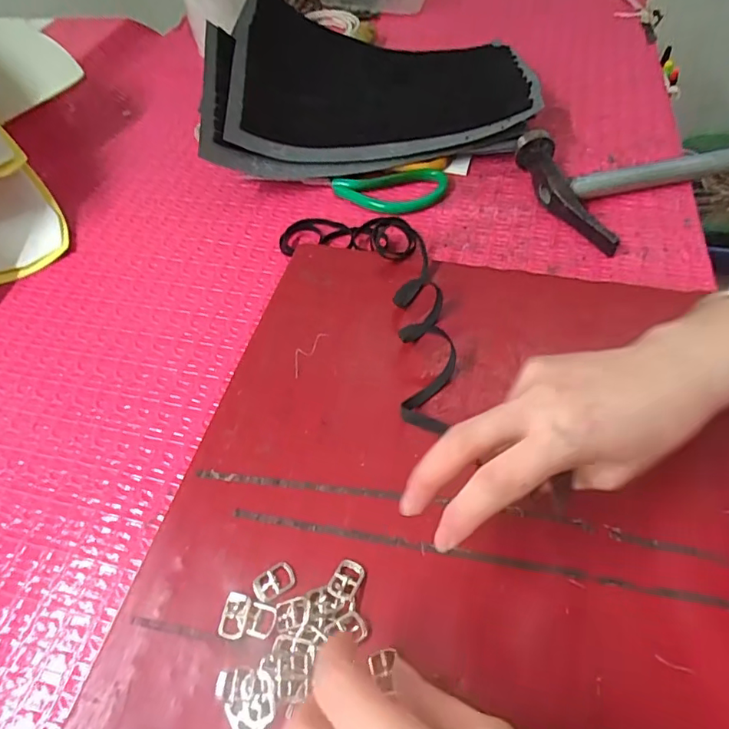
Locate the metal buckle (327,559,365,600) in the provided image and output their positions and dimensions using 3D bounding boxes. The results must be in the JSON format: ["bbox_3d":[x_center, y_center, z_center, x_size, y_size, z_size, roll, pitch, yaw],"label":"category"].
[{"bbox_3d":[-0.009,0.107,0.259,0.014,0.004,0.019,20,58,18],"label":"metal buckle"}]

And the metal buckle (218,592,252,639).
[{"bbox_3d":[-0.063,0.122,0.253,0.013,0.004,0.020,9,55,11],"label":"metal buckle"}]

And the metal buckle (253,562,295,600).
[{"bbox_3d":[-0.046,0.109,0.261,0.021,0.004,0.013,-27,56,-14],"label":"metal buckle"}]

